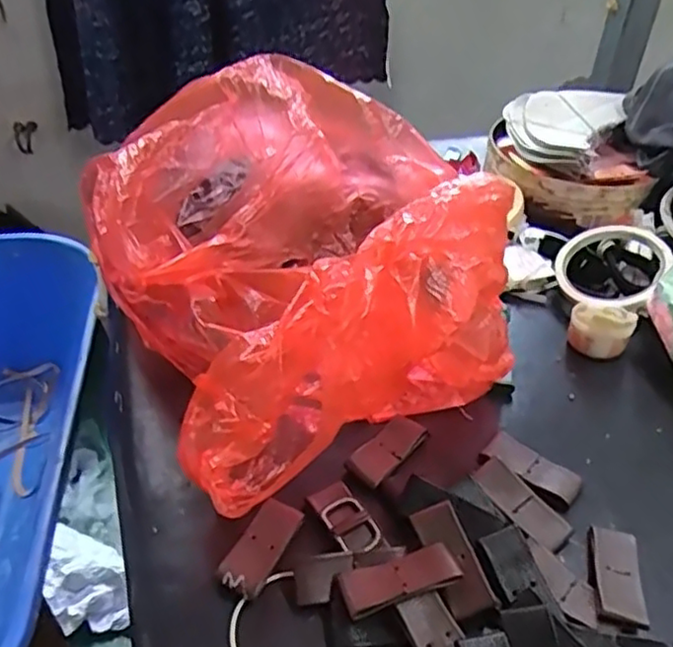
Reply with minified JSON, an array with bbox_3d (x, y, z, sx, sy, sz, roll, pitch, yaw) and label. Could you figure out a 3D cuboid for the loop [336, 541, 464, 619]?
[{"bbox_3d":[0.034,0.137,0.362,0.063,0.012,0.025,-11,41,-16],"label":"loop"}]

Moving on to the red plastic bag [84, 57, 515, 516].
[{"bbox_3d":[-0.018,-0.058,0.501,0.286,0.165,0.351,-13,41,-18],"label":"red plastic bag"}]

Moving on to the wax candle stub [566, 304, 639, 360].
[{"bbox_3d":[0.210,0.005,0.537,0.046,0.040,0.039,21,42,21],"label":"wax candle stub"}]

